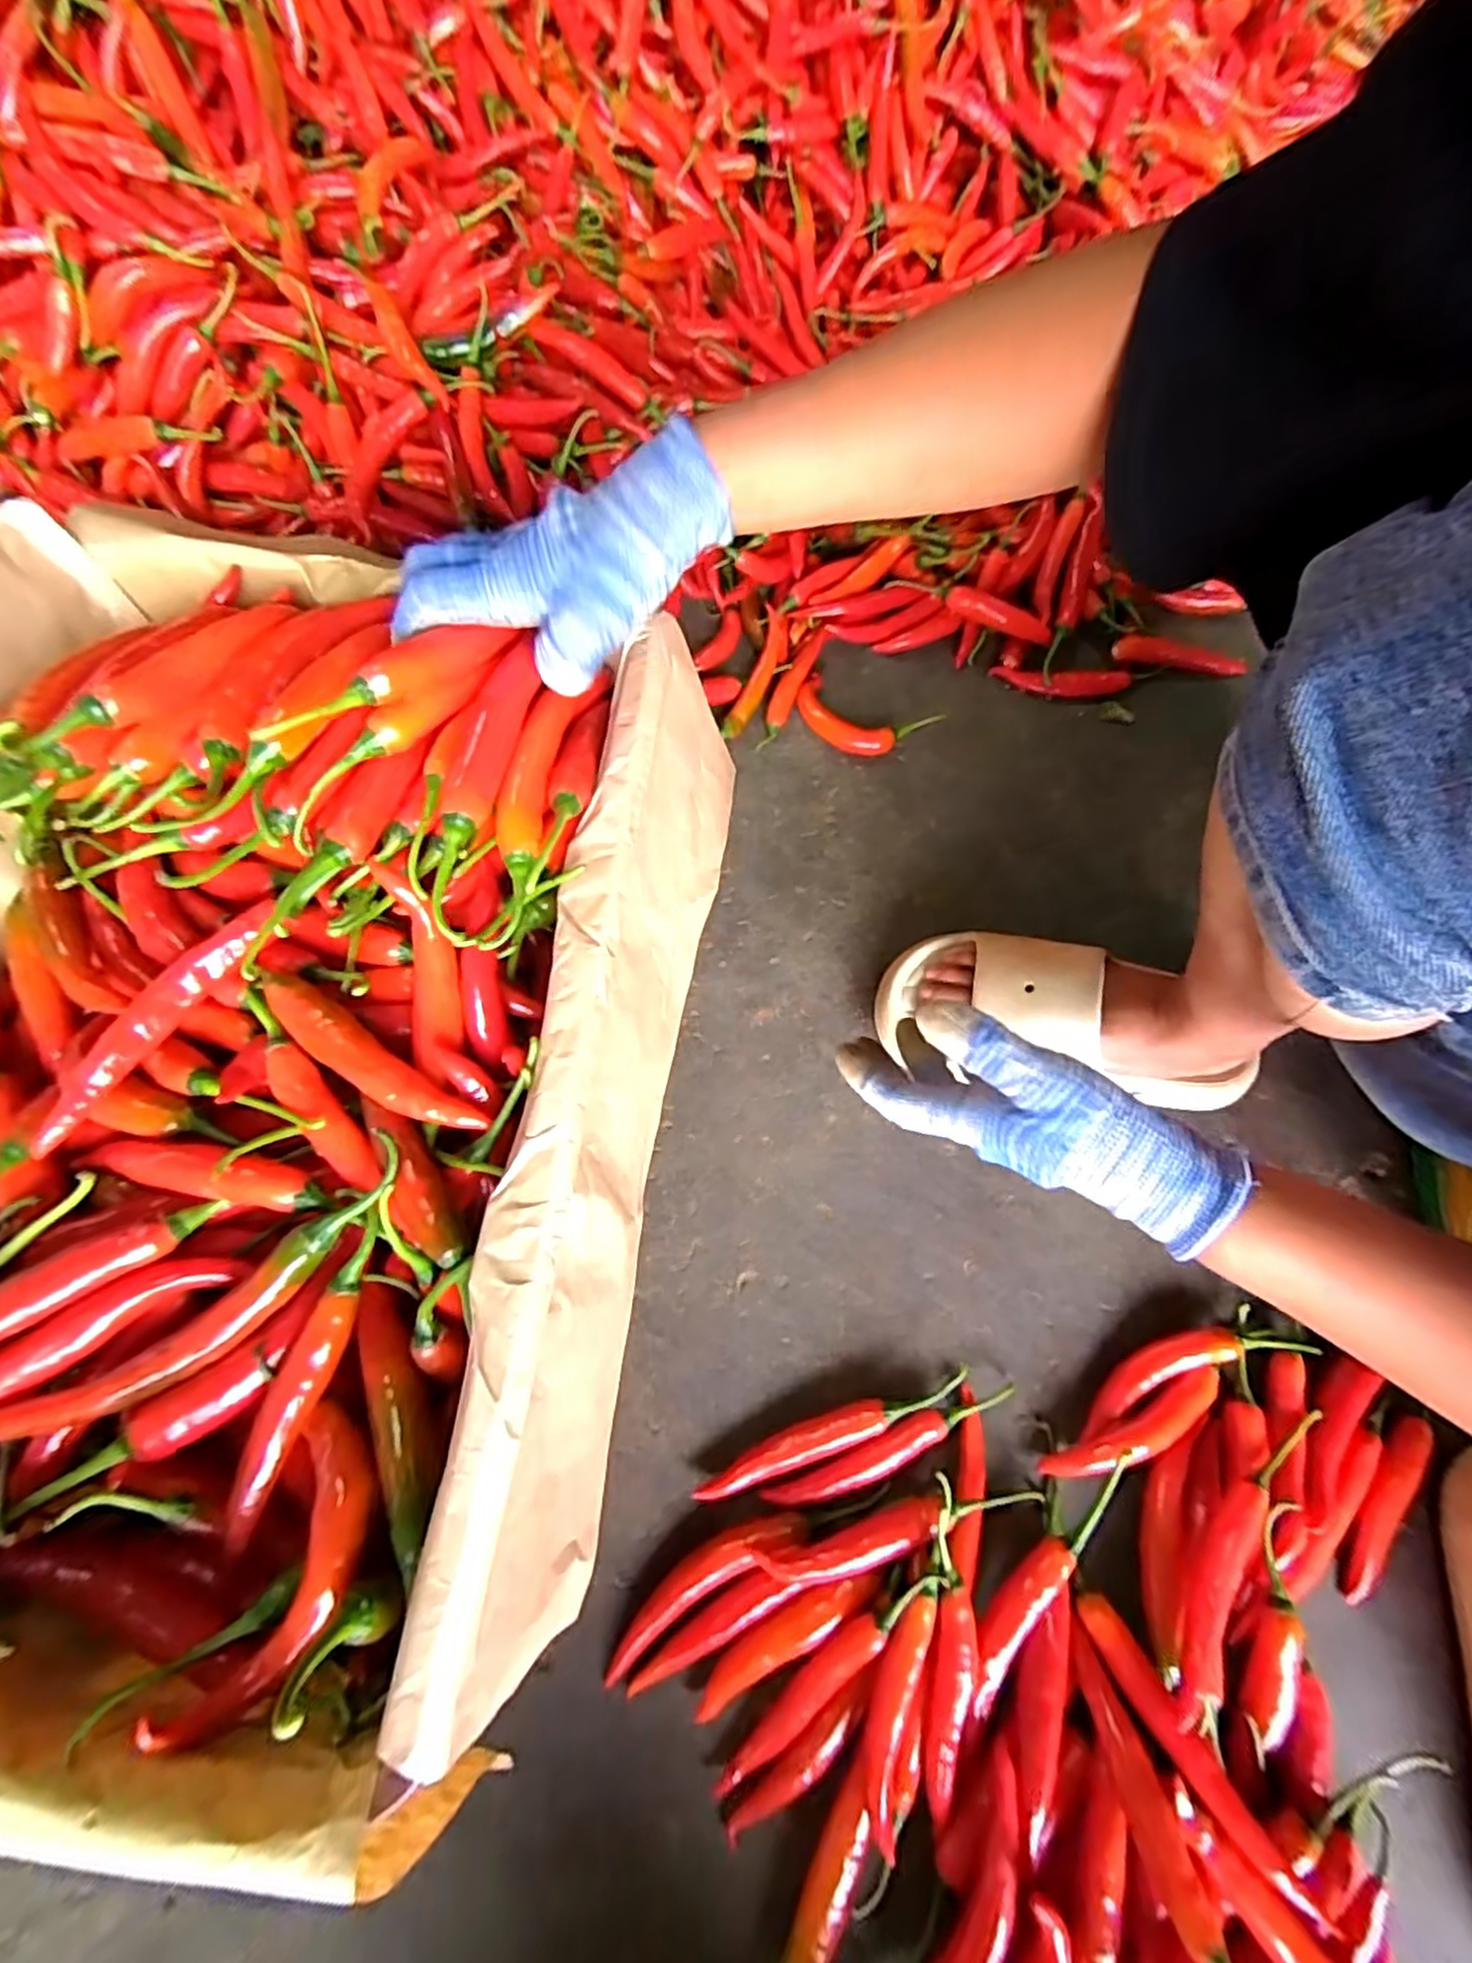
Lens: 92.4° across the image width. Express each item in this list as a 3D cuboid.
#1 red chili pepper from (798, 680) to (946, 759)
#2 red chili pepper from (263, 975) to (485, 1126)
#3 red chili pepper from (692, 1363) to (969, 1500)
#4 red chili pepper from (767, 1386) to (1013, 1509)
[{"bbox_3d":[0.099,-0.204,0.562,0.111,0.020,0.046,24,72,7],"label":"red chili pepper"},{"bbox_3d":[-0.148,0.031,0.284,0.102,0.017,0.023,31,73,9],"label":"red chili pepper"},{"bbox_3d":[0.055,0.253,0.397,0.159,0.017,0.018,-19,72,-7],"label":"red chili pepper"},{"bbox_3d":[0.088,0.260,0.397,0.148,0.015,0.024,-25,73,-9],"label":"red chili pepper"}]

